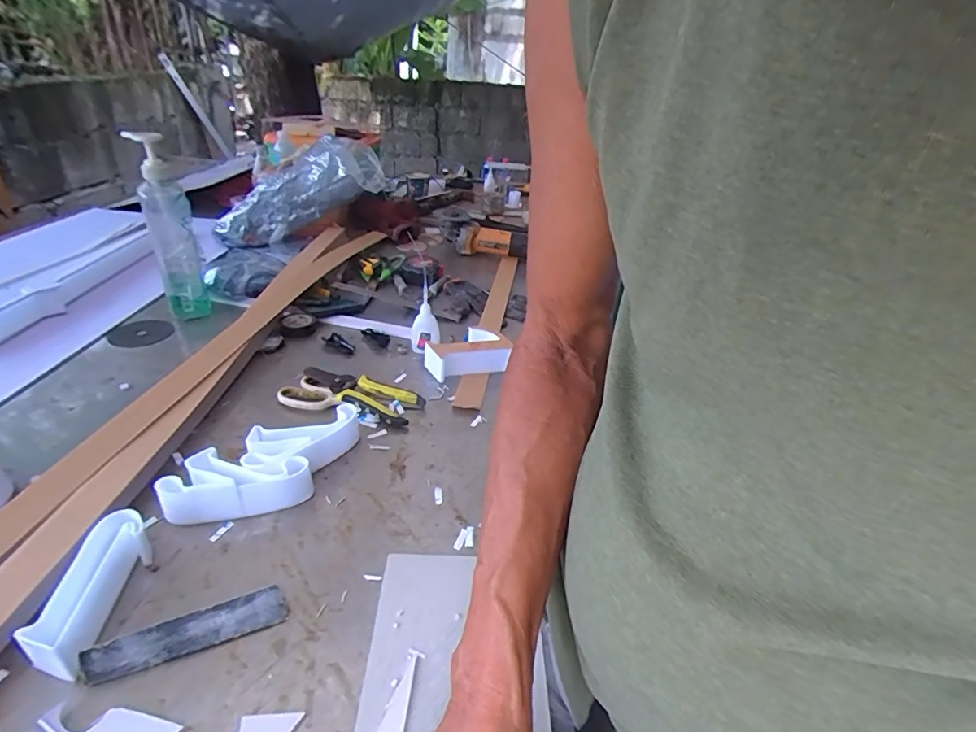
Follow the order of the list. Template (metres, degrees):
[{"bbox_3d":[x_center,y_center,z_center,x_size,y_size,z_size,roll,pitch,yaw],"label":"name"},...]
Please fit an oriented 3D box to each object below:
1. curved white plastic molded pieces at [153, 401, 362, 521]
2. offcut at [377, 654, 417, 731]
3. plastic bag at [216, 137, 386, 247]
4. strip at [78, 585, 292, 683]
[{"bbox_3d":[-0.232,0.107,0.551,0.208,0.044,0.096,-15,36,-27],"label":"curved white plastic molded pieces"},{"bbox_3d":[-0.065,0.240,0.371,0.017,0.004,0.059,4,31,2],"label":"offcut"},{"bbox_3d":[-0.443,-0.408,1.201,0.411,0.153,0.164,-33,41,-9],"label":"plastic bag"},{"bbox_3d":[-0.231,0.208,0.397,0.133,0.007,0.029,-10,76,-27],"label":"strip"}]

